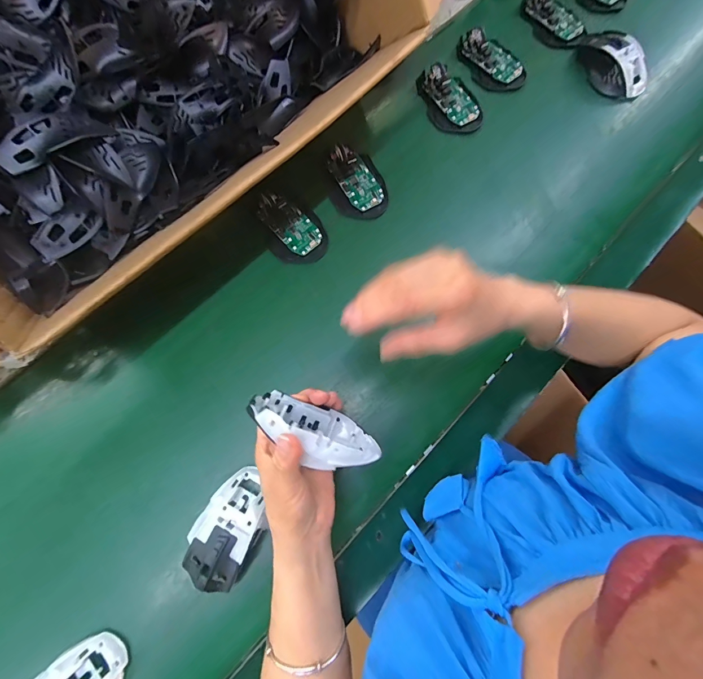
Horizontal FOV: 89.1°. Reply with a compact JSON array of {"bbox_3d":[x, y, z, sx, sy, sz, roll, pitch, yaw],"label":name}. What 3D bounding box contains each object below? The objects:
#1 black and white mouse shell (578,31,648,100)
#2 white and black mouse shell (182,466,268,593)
[{"bbox_3d":[0.379,-0.403,0.516,0.060,0.035,0.111,-30,78,-8],"label":"black and white mouse shell"},{"bbox_3d":[-0.122,0.188,0.352,0.062,0.027,0.110,30,77,7],"label":"white and black mouse shell"}]

